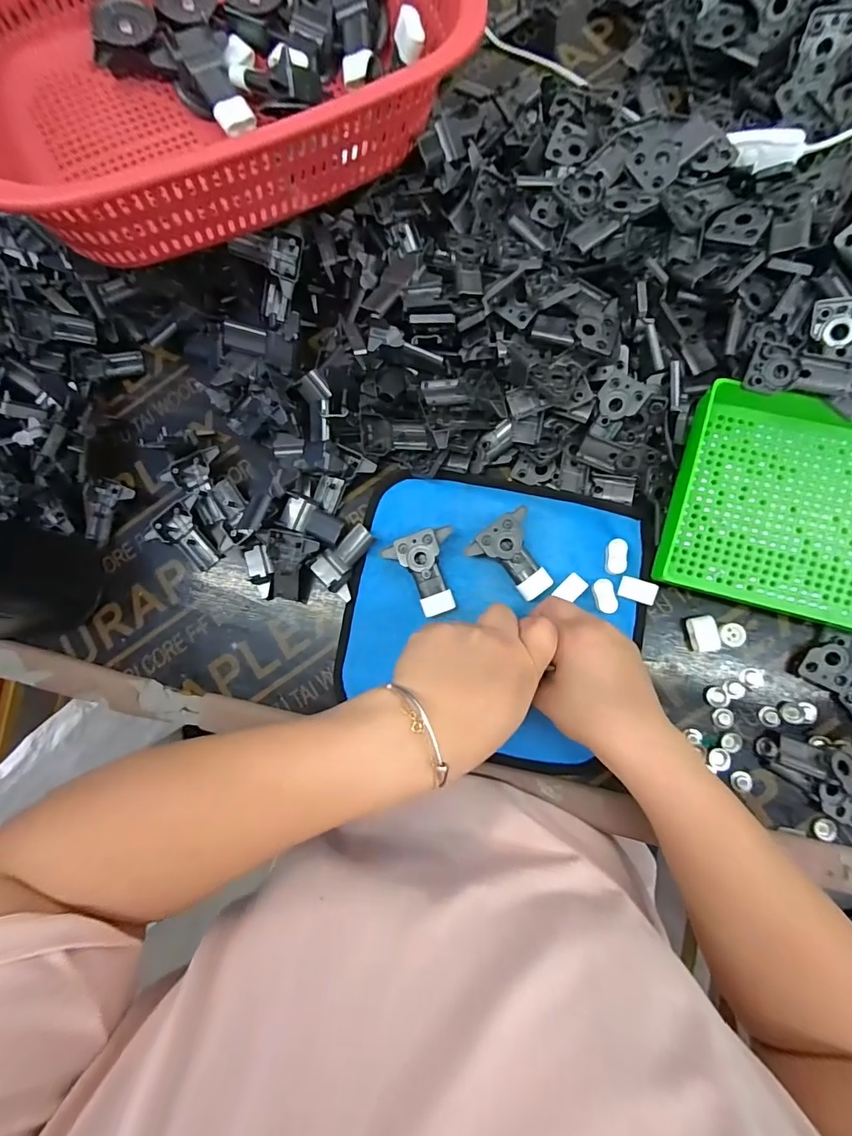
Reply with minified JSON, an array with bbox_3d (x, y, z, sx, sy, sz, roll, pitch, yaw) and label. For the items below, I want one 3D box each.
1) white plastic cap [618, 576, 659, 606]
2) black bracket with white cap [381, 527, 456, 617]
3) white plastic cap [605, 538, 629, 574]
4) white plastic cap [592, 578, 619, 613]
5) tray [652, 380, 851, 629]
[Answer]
[{"bbox_3d":[0.160,0.017,0.354,0.026,0.008,0.017,18,86,9],"label":"white plastic cap"},{"bbox_3d":[0.002,0.005,0.367,0.053,0.022,0.063,-21,81,4],"label":"black bracket with white cap"},{"bbox_3d":[0.144,-0.009,0.356,0.014,0.012,0.026,0,83,7],"label":"white plastic cap"},{"bbox_3d":[0.134,0.021,0.353,0.014,0.013,0.026,-16,82,5],"label":"white plastic cap"},{"bbox_3d":[0.307,-0.035,0.326,0.246,0.043,0.156,16,86,9],"label":"tray"}]

